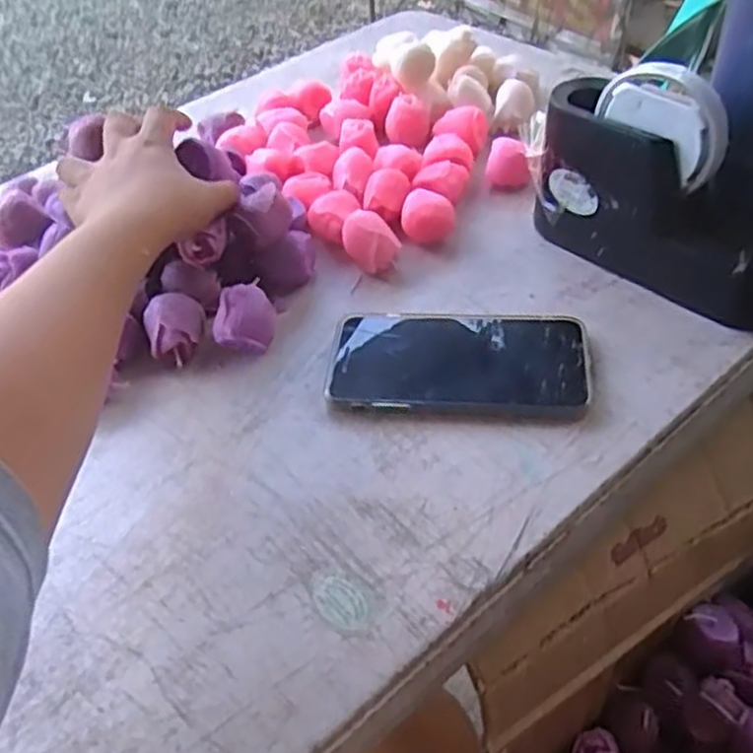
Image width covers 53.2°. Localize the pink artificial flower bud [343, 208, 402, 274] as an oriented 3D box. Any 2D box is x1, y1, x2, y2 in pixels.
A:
[{"bbox_3d":[-0.004,-0.098,0.543,0.031,0.030,0.037,-29,51,-21],"label":"pink artificial flower bud"}]

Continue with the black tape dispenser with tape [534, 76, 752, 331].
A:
[{"bbox_3d":[0.188,-0.114,0.489,0.183,0.101,0.060,33,58,30],"label":"black tape dispenser with tape"}]

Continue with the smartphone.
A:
[{"bbox_3d":[0.050,-0.013,0.470,0.156,0.009,0.087,1,47,7],"label":"smartphone"}]

